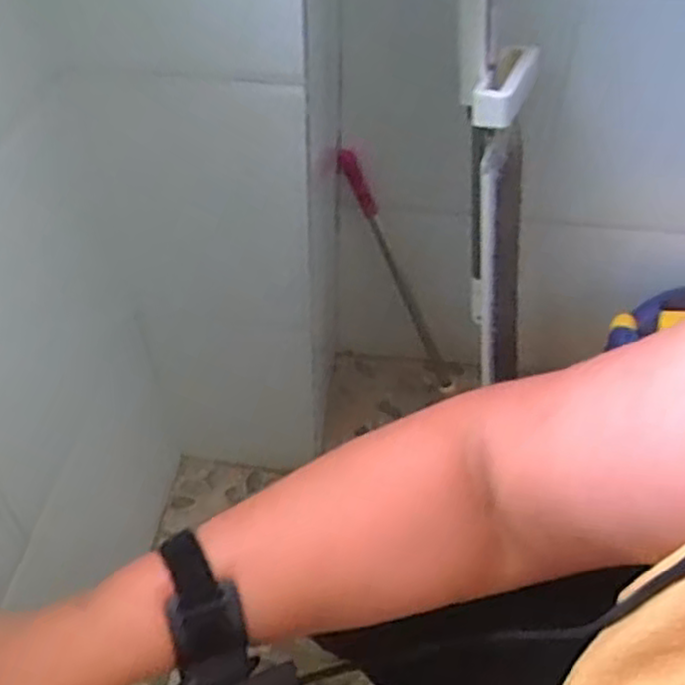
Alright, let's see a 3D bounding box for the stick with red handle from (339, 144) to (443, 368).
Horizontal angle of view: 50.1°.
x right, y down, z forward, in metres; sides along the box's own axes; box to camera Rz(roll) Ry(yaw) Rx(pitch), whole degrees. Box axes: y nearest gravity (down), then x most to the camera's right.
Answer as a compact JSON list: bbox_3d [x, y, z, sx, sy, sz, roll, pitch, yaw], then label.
[{"bbox_3d":[0.077,-0.100,1.054,0.023,0.395,0.034,-10,42,21],"label":"stick with red handle"}]

